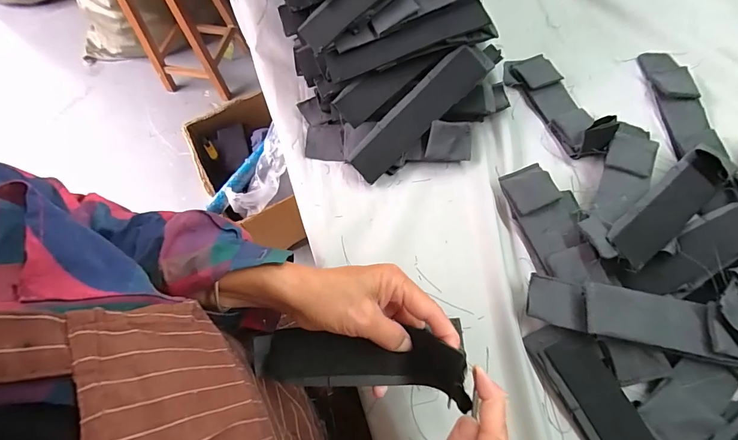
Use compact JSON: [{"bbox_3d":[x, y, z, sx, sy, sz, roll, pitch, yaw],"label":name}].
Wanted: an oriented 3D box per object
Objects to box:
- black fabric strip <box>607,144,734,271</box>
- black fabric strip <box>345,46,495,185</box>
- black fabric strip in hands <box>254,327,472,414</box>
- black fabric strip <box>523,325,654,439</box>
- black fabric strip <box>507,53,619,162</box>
[{"bbox_3d":[0.312,-0.018,0.385,0.184,0.012,0.046,-34,78,-18],"label":"black fabric strip"},{"bbox_3d":[0.057,-0.124,0.442,0.193,0.008,0.045,-44,89,4],"label":"black fabric strip"},{"bbox_3d":[-0.011,0.115,0.311,0.176,0.017,0.047,0,64,13],"label":"black fabric strip in hands"},{"bbox_3d":[0.211,0.183,0.321,0.052,0.021,0.196,-24,66,-6],"label":"black fabric strip"},{"bbox_3d":[0.226,-0.147,0.461,0.061,0.044,0.170,-22,63,2],"label":"black fabric strip"}]

